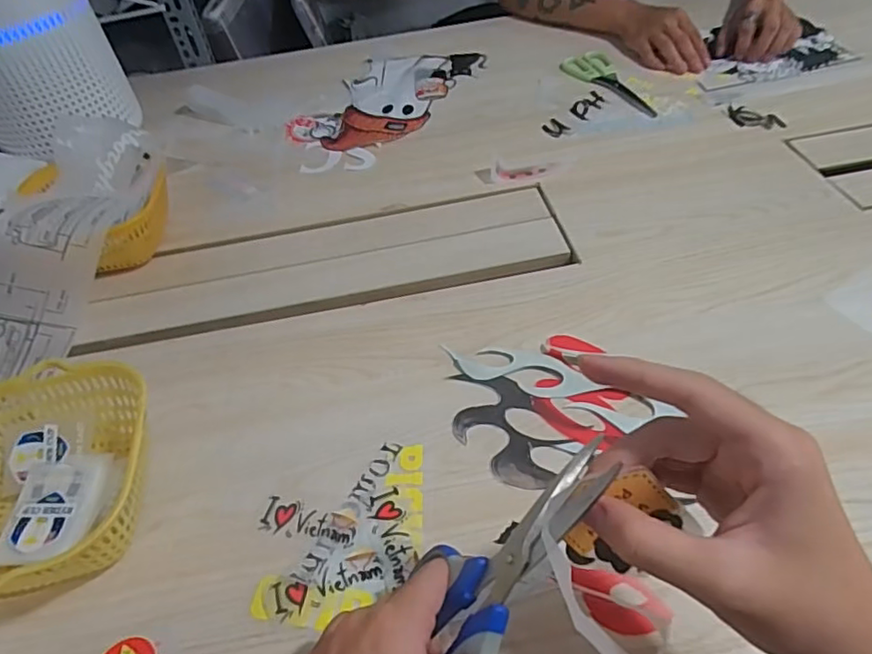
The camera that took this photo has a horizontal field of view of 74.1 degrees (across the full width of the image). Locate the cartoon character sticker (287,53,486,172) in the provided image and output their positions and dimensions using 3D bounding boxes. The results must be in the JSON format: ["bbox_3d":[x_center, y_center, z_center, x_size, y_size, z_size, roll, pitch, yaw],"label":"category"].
[{"bbox_3d":[-0.084,-0.336,0.865,0.181,0.007,0.363,19,51,22],"label":"cartoon character sticker"}]

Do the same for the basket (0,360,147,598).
[{"bbox_3d":[-0.272,0.113,0.397,0.157,0.072,0.164,-18,48,-11],"label":"basket"}]

